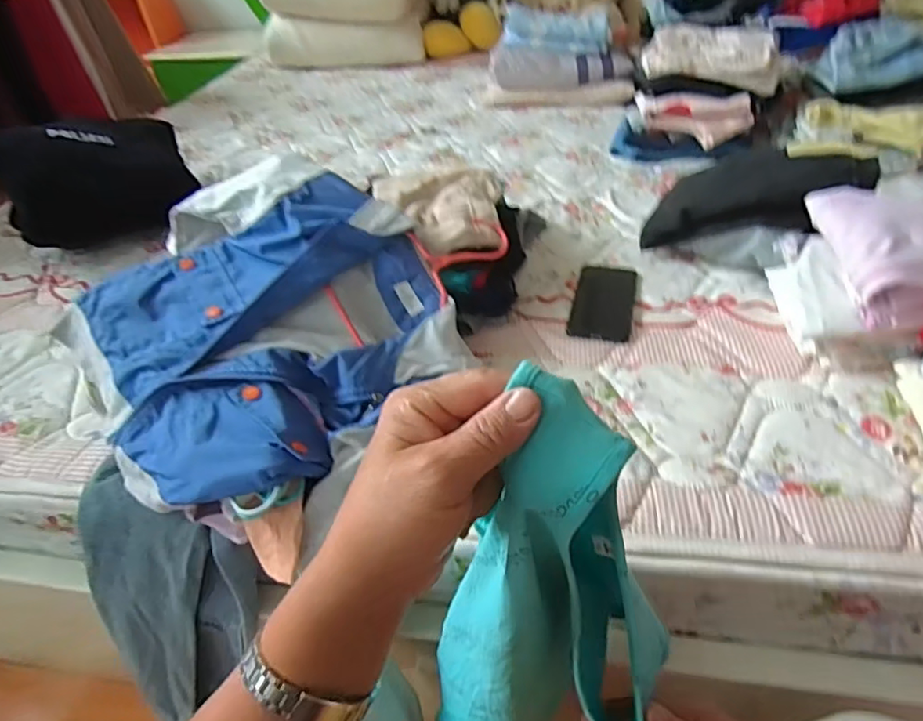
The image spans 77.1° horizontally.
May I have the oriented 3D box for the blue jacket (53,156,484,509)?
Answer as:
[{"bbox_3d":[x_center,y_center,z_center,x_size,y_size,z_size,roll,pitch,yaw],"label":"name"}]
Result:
[{"bbox_3d":[-0.210,-0.051,0.619,0.382,0.139,0.382,28,51,31],"label":"blue jacket"}]

